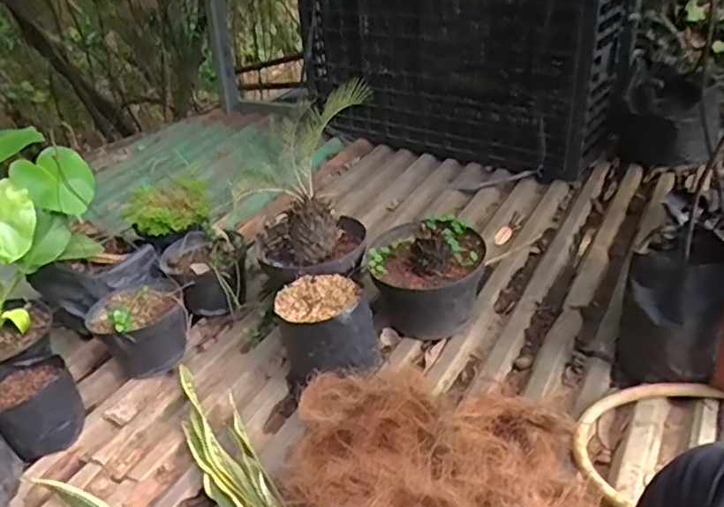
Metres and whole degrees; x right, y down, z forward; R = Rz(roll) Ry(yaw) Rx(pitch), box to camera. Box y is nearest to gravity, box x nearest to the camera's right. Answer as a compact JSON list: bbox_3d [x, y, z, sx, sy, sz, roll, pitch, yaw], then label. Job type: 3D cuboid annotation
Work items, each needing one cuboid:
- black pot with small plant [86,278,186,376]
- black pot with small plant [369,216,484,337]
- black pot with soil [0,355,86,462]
[{"bbox_3d":[-0.413,0.136,1.173,0.171,0.138,0.176,-1,32,1],"label":"black pot with small plant"},{"bbox_3d":[0.121,0.047,1.195,0.207,0.195,0.192,-1,32,1],"label":"black pot with small plant"},{"bbox_3d":[-0.539,0.251,1.036,0.122,0.111,0.130,-1,32,1],"label":"black pot with soil"}]

